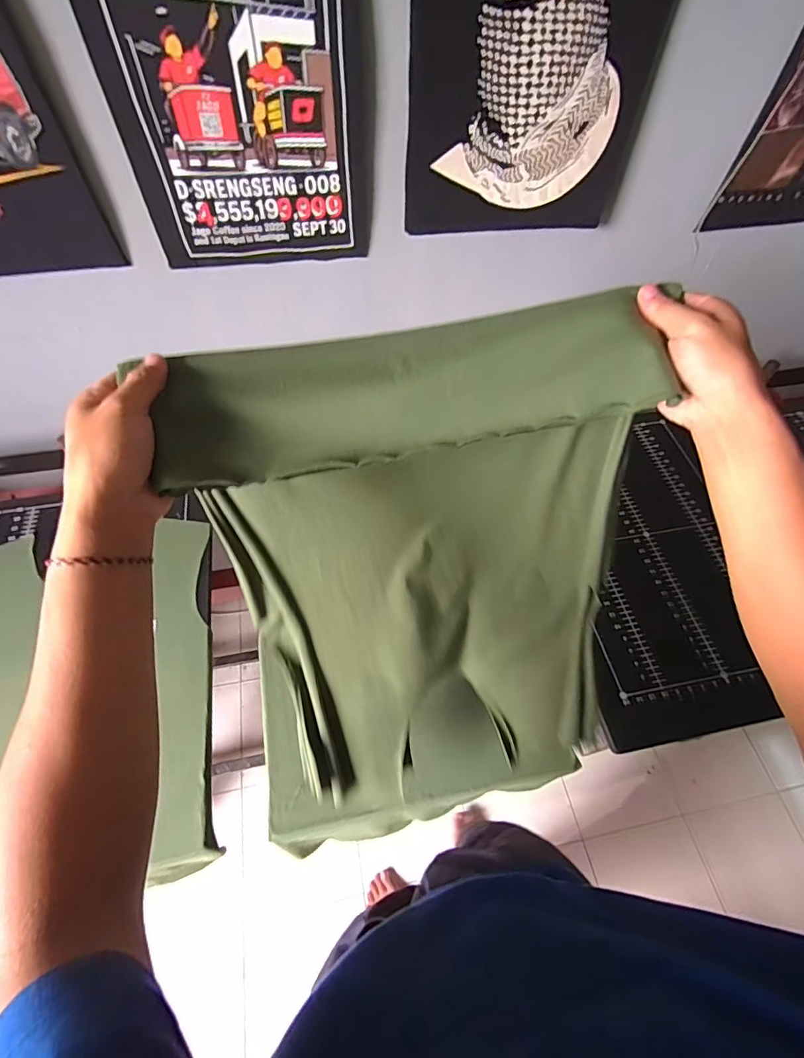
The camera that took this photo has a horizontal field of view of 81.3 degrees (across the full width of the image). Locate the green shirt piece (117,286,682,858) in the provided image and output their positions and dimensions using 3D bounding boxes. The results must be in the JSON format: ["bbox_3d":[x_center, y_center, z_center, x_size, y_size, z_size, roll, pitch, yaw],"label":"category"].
[{"bbox_3d":[0.049,0.077,0.493,0.375,0.459,0.322,-21,61,-14],"label":"green shirt piece"}]

